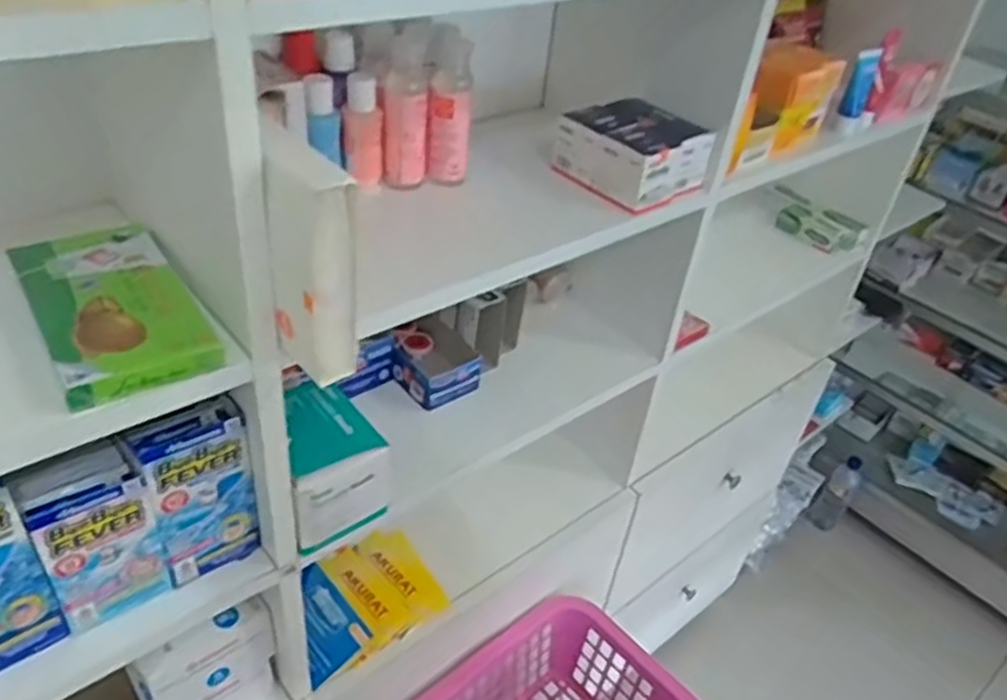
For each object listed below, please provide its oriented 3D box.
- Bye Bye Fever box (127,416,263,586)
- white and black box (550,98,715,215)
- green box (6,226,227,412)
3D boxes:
[{"bbox_3d":[-0.229,0.112,0.587,0.072,0.141,0.027,-19,44,-31],"label":"Bye Bye Fever box"},{"bbox_3d":[0.129,-0.197,0.760,0.111,0.065,0.112,-26,48,-36],"label":"white and black box"},{"bbox_3d":[-0.257,-0.031,0.512,0.092,0.019,0.169,-20,44,-31],"label":"green box"}]

